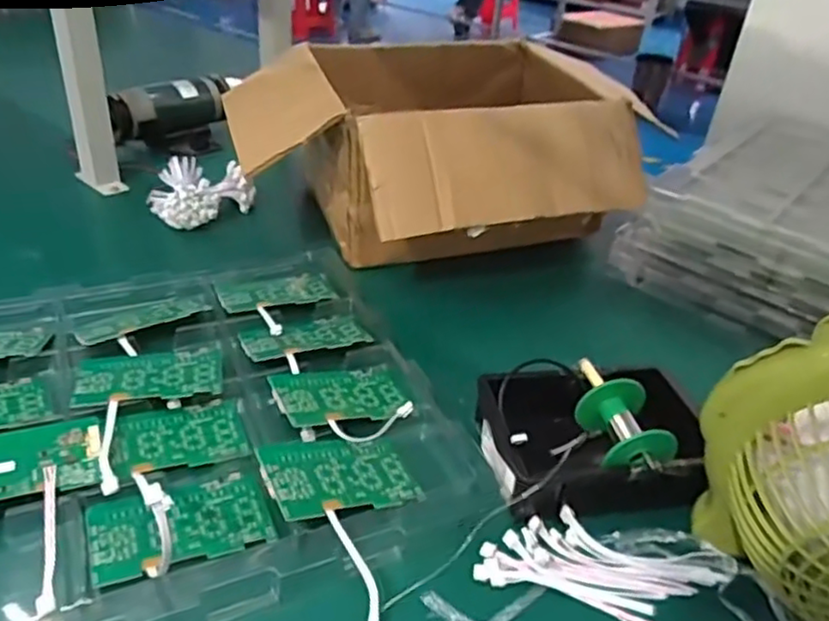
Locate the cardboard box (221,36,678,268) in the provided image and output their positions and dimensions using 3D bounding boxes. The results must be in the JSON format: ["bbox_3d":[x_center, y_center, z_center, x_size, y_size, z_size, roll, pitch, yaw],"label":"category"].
[{"bbox_3d":[0.021,-0.225,0.937,0.509,0.196,0.414,-7,37,-19],"label":"cardboard box"}]

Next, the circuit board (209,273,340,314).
[{"bbox_3d":[-0.169,-0.023,0.812,0.138,0.006,0.090,-8,25,-26],"label":"circuit board"}]

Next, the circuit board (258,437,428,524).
[{"bbox_3d":[-0.062,0.139,0.566,0.130,0.005,0.080,2,31,-35],"label":"circuit board"}]

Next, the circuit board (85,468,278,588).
[{"bbox_3d":[-0.183,0.166,0.523,0.131,0.007,0.080,-11,38,-23],"label":"circuit board"}]

